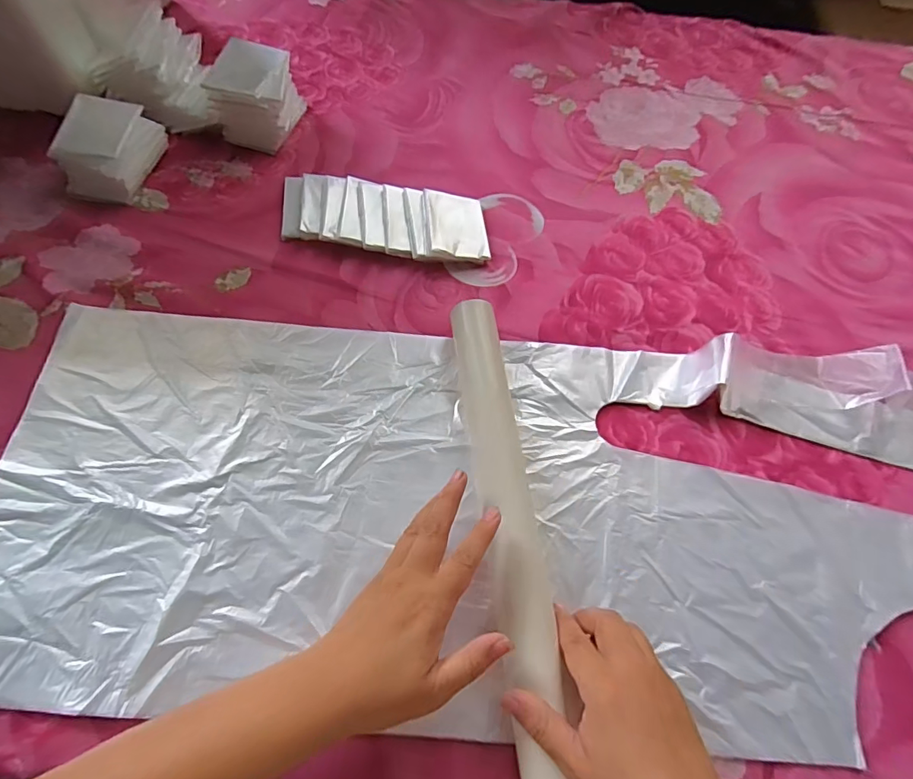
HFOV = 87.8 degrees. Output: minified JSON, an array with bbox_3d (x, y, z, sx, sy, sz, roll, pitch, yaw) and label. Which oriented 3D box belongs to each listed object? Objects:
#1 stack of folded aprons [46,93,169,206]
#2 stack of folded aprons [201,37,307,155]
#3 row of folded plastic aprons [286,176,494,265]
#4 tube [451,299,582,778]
[{"bbox_3d":[-0.359,-0.251,0.494,0.075,0.055,0.107,7,65,1],"label":"stack of folded aprons"},{"bbox_3d":[-0.223,-0.326,0.527,0.078,0.067,0.096,10,65,2],"label":"stack of folded aprons"},{"bbox_3d":[-0.073,-0.174,0.487,0.212,0.021,0.080,8,65,1],"label":"row of folded plastic aprons"},{"bbox_3d":[0.037,0.090,0.353,0.041,0.034,0.356,-6,64,-5],"label":"tube"}]

